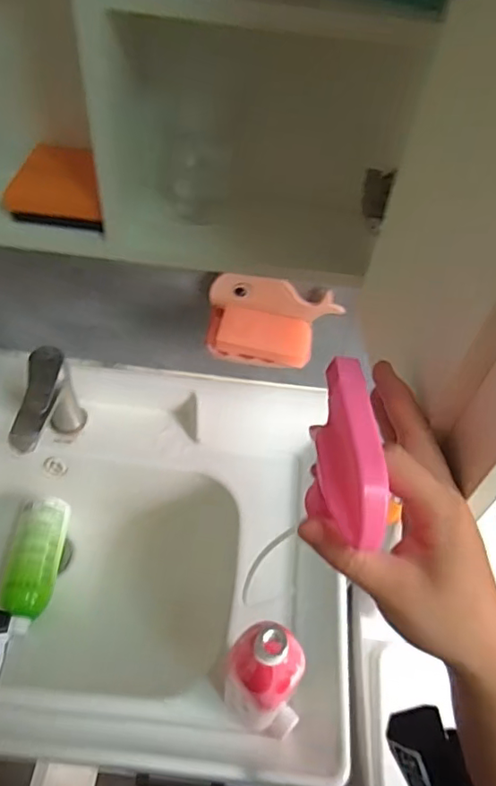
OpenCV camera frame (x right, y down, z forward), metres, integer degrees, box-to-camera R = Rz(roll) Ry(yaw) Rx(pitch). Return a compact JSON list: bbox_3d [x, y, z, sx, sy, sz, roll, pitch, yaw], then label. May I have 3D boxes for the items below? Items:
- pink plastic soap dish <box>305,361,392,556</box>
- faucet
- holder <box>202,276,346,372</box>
[{"bbox_3d":[0.046,0.025,0.264,0.029,0.032,0.088,2,71,-5],"label":"pink plastic soap dish"},{"bbox_3d":[-0.258,0.033,0.726,0.054,0.143,0.136,3,51,-3],"label":"faucet"},{"bbox_3d":[0.027,-0.085,0.662,0.156,0.053,0.101,12,51,3],"label":"holder"}]

